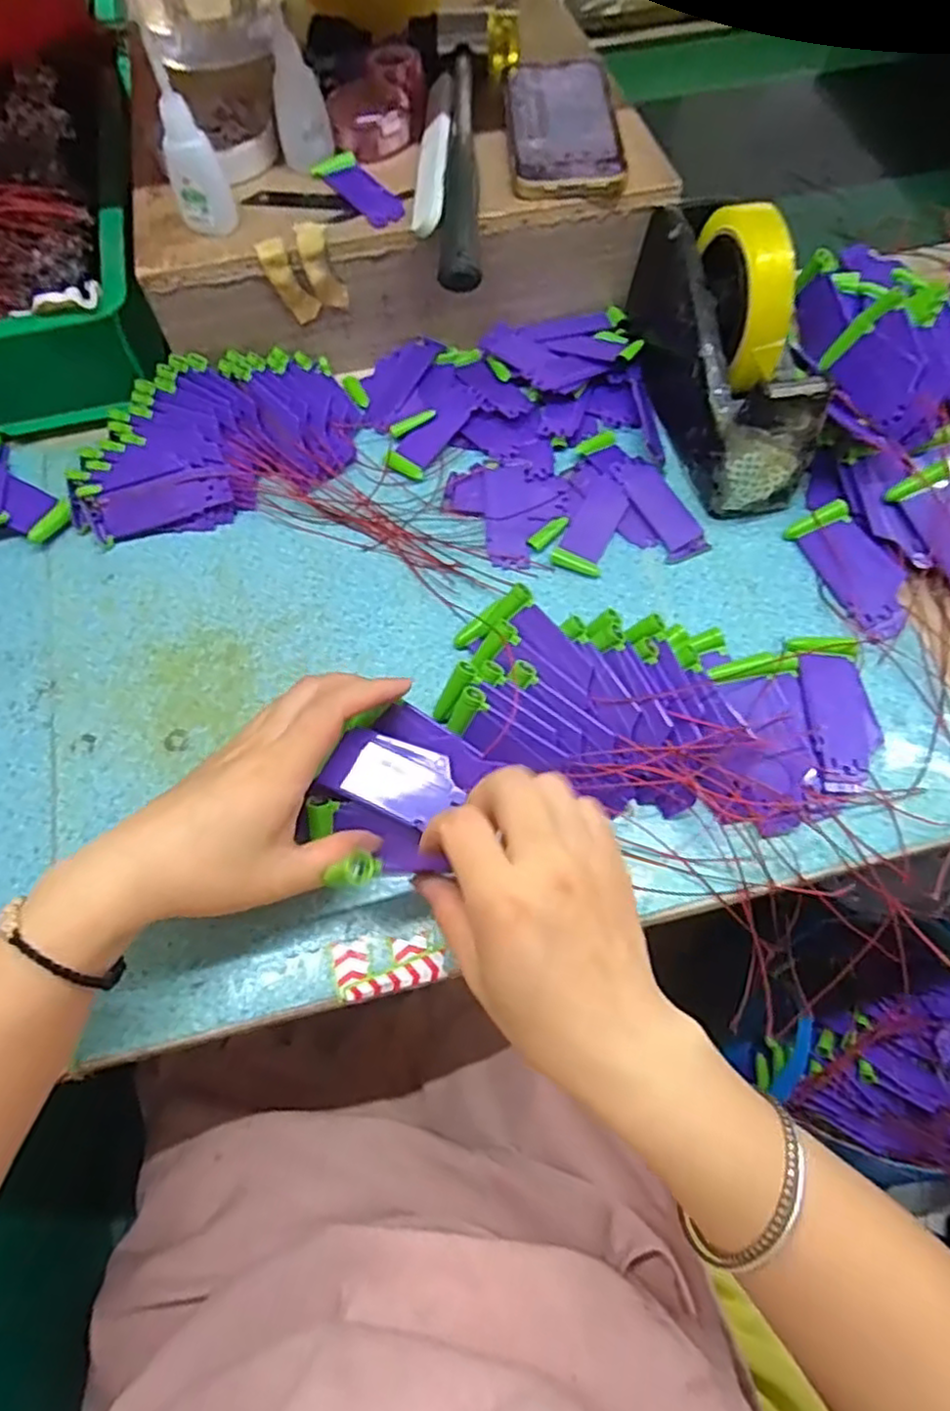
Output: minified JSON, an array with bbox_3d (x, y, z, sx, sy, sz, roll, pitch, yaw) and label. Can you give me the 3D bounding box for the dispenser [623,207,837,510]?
[{"bbox_3d":[0.152,-0.226,0.422,0.059,0.110,0.192,-12,66,-5],"label":"dispenser"}]

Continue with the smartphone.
[{"bbox_3d":[0.058,-0.388,0.458,0.070,0.009,0.140,-1,66,0],"label":"smartphone"}]

